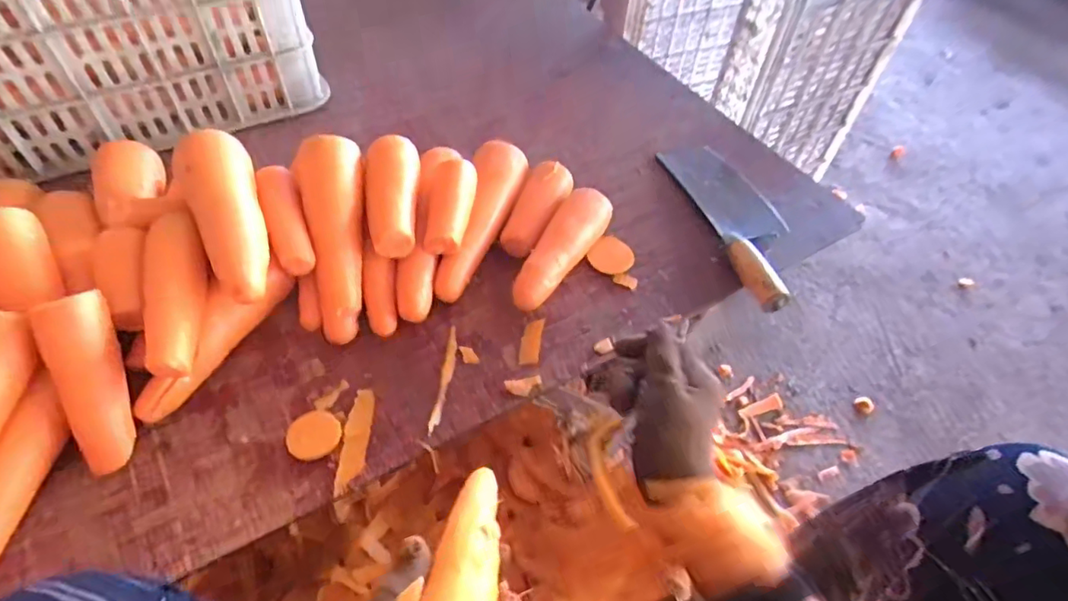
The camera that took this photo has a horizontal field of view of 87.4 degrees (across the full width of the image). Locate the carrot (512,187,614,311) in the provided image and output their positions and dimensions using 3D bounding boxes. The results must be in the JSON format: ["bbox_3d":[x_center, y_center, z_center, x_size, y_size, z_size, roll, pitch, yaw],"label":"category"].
[{"bbox_3d":[0.027,-0.051,0.568,0.051,0.049,0.148,27,55,15],"label":"carrot"}]

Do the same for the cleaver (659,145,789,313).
[{"bbox_3d":[0.242,-0.102,0.641,0.100,0.028,0.270,-9,54,-12],"label":"cleaver"}]

